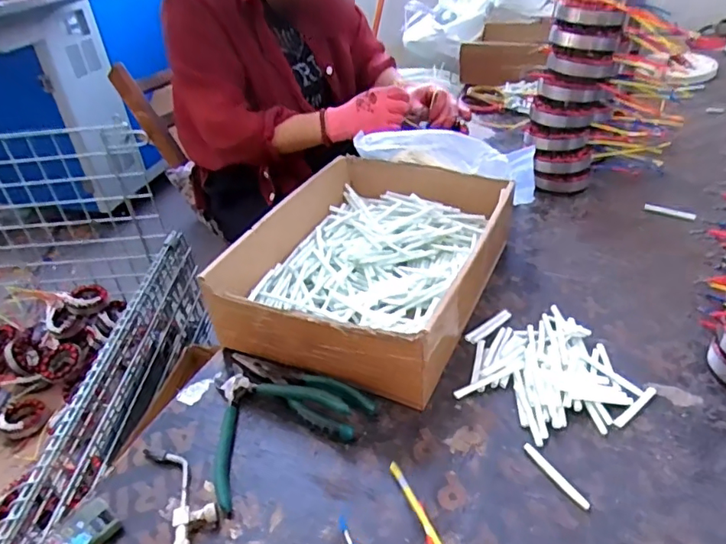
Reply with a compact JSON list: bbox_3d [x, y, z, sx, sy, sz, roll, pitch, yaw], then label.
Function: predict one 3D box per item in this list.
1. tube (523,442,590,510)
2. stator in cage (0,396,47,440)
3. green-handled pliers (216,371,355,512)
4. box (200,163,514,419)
[{"bbox_3d":[0.153,0.161,0.438,0.008,0.004,0.066,-21,38,-20],"label":"tube"},{"bbox_3d":[-0.705,0.302,1.137,0.095,0.034,0.082,22,44,34],"label":"stator in cage"},{"bbox_3d":[-0.092,0.127,0.486,0.123,0.026,0.115,-26,40,-26],"label":"green-handled pliers"},{"bbox_3d":[0.015,-0.014,0.631,0.241,0.096,0.327,12,39,25],"label":"box"}]

